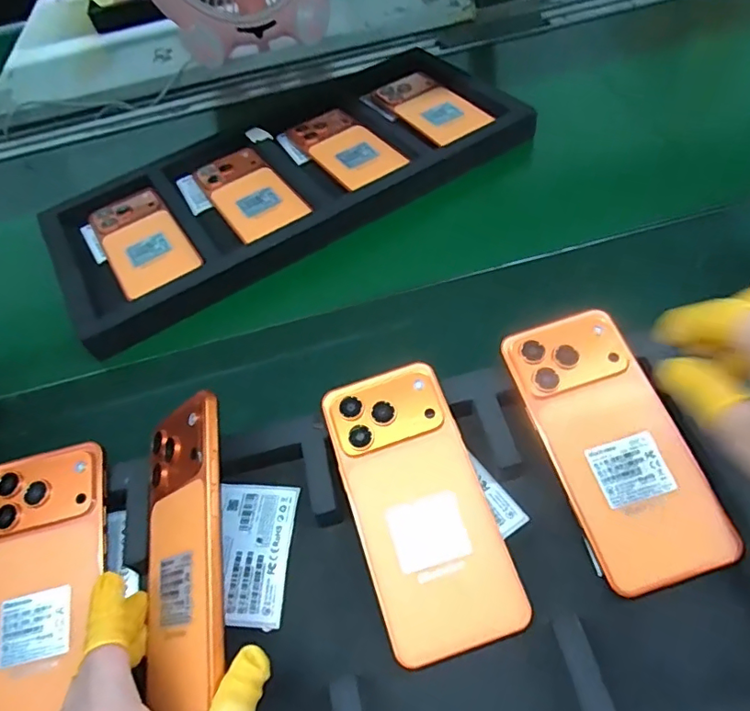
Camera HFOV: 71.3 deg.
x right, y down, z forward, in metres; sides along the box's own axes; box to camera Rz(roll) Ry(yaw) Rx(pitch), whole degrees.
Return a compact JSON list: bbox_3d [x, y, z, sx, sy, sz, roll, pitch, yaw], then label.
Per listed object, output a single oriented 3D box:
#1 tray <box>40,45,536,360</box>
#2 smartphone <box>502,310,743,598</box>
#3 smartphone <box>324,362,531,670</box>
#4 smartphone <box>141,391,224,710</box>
[{"bbox_3d":[-0.089,-0.191,0.549,0.478,0.050,0.241,-30,54,-13],"label":"tray"},{"bbox_3d":[0.140,0.050,0.313,0.072,0.014,0.163,-16,66,-7],"label":"smartphone"},{"bbox_3d":[0.025,0.083,0.308,0.073,0.008,0.164,-15,65,-7],"label":"smartphone"},{"bbox_3d":[-0.108,0.105,0.290,0.077,0.010,0.159,-26,61,38],"label":"smartphone"}]

